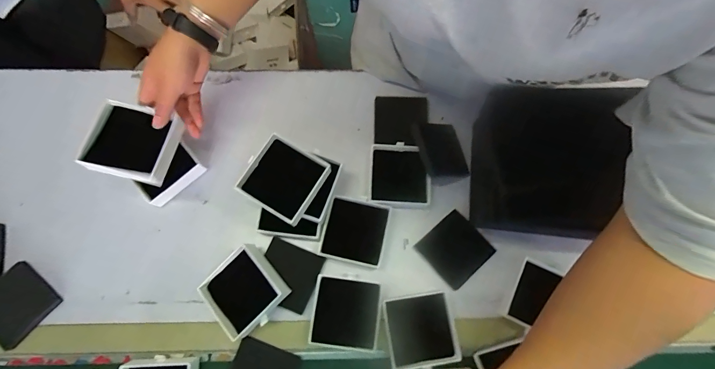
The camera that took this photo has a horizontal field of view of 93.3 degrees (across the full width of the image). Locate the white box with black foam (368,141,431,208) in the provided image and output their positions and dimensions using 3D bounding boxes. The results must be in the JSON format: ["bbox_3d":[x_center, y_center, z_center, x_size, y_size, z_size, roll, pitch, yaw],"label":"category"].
[{"bbox_3d":[0.061,-0.012,0.509,0.087,0.034,0.094,5,76,1],"label":"white box with black foam"}]

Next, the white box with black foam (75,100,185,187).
[{"bbox_3d":[-0.279,-0.055,0.425,0.091,0.034,0.096,10,74,2],"label":"white box with black foam"}]

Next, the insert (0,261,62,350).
[{"bbox_3d":[-0.464,0.163,0.458,0.085,0.014,0.077,39,78,9],"label":"insert"}]

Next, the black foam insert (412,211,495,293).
[{"bbox_3d":[0.141,0.093,0.490,0.086,0.013,0.082,-40,79,-10],"label":"black foam insert"}]

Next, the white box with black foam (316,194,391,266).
[{"bbox_3d":[-0.003,0.068,0.488,0.086,0.031,0.089,14,76,3],"label":"white box with black foam"}]

